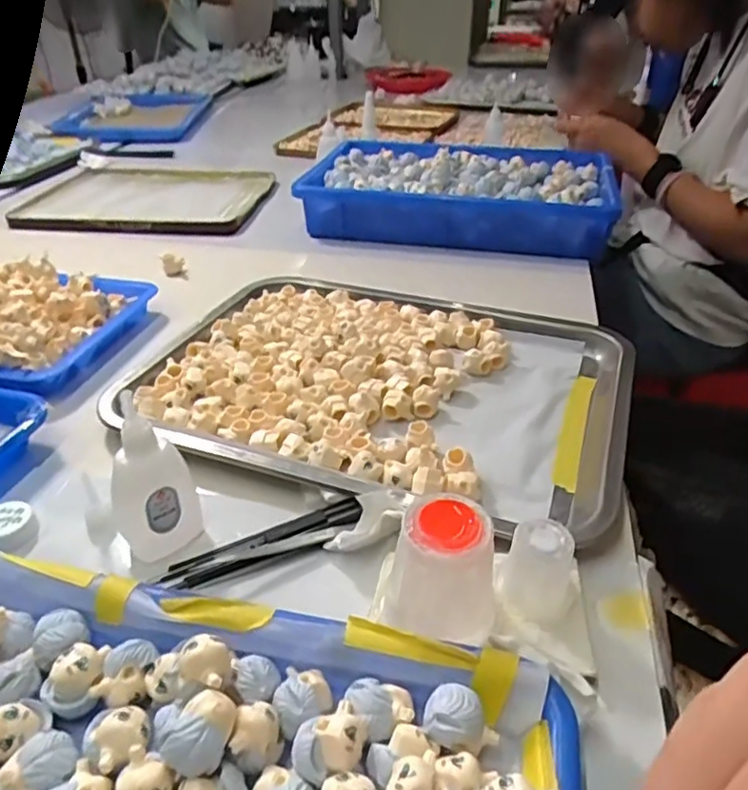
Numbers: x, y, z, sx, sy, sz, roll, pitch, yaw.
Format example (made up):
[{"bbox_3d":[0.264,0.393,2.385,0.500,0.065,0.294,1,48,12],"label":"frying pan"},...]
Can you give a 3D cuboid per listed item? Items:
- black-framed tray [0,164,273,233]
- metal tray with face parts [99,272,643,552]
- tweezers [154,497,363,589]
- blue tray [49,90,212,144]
[{"bbox_3d":[-0.315,-0.278,0.873,0.322,0.016,0.258,3,35,4],"label":"black-framed tray"},{"bbox_3d":[0.009,-0.014,0.477,0.346,0.026,0.259,13,37,18],"label":"metal tray with face parts"},{"bbox_3d":[-0.060,0.083,0.345,0.111,0.013,0.020,-15,37,-21],"label":"tweezers"},{"bbox_3d":[-0.477,-0.564,1.253,0.256,0.037,0.411,-3,35,-4],"label":"blue tray"}]

